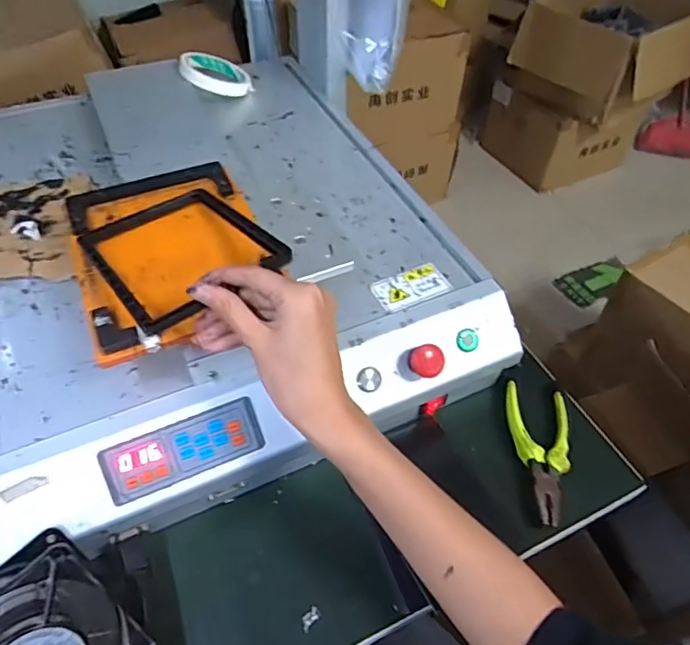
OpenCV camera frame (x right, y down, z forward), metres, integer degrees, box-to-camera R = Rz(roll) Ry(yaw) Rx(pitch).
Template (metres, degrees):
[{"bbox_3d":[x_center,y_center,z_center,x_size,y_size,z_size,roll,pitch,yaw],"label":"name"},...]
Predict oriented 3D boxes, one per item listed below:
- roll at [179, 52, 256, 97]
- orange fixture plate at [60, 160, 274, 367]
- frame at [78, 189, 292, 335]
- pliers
[{"bbox_3d":[-0.174,-0.330,0.720,0.090,0.015,0.090,-13,62,-34],"label":"roll"},{"bbox_3d":[-0.149,-0.067,0.458,0.148,0.013,0.207,-17,53,-16],"label":"orange fixture plate"},{"bbox_3d":[-0.132,-0.060,0.424,0.118,0.012,0.170,-30,45,-24],"label":"frame"},{"bbox_3d":[0.185,0.122,0.504,0.056,0.012,0.135,7,50,4],"label":"pliers"}]

